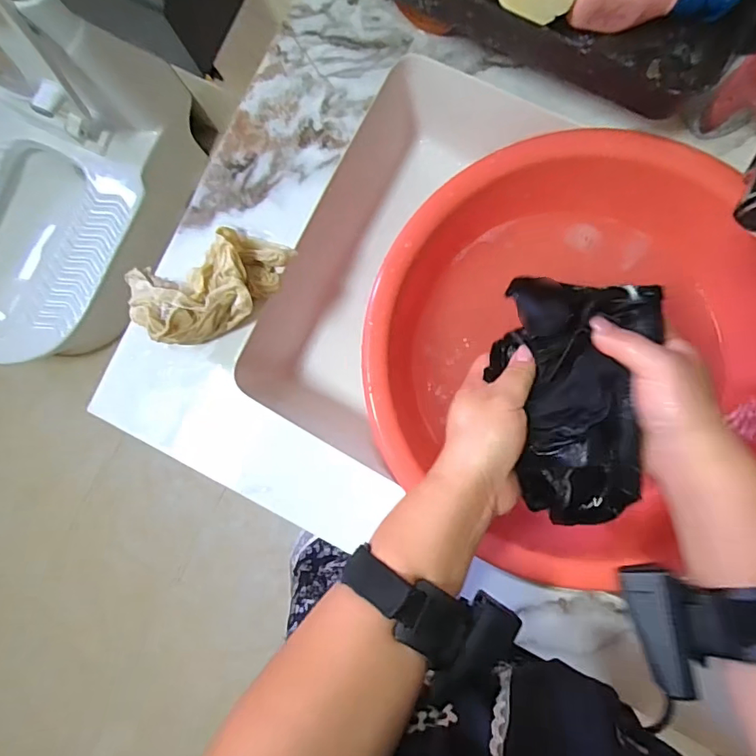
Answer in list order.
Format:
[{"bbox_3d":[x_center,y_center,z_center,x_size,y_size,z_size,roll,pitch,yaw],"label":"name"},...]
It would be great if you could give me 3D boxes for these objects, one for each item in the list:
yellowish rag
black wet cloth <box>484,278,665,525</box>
[{"bbox_3d":[-0.131,-0.075,0.395,0.124,0.052,0.073,-23,88,3],"label":"yellowish rag"},{"bbox_3d":[0.141,0.017,0.353,0.103,0.060,0.176,-4,89,3],"label":"black wet cloth"}]

